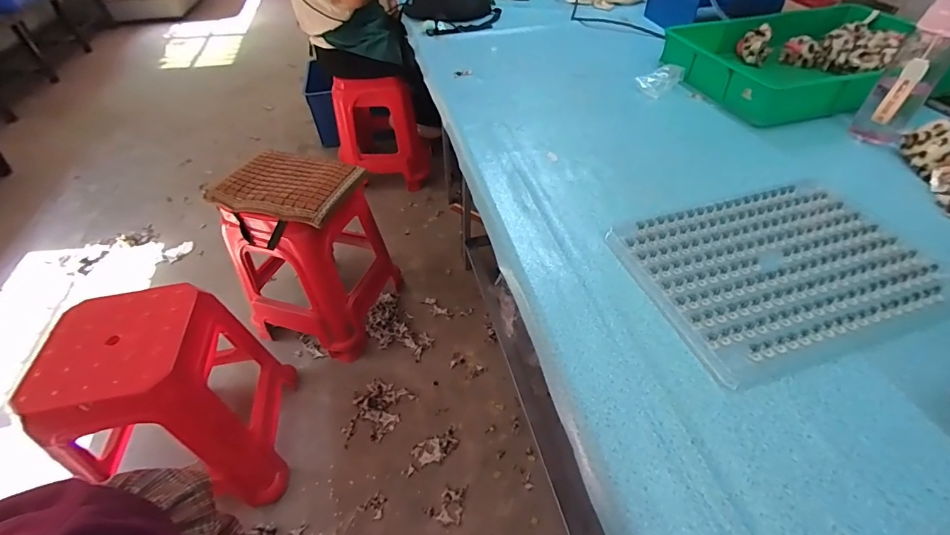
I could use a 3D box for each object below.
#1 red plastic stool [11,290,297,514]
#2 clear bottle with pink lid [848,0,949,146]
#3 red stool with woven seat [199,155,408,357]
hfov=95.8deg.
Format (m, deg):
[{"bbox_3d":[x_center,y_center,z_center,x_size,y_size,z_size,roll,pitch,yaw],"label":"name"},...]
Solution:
[{"bbox_3d":[-0.695,0.319,1.033,0.350,0.475,0.357,-7,46,-2],"label":"red plastic stool"},{"bbox_3d":[0.720,-0.320,0.702,0.076,0.216,0.070,33,57,30],"label":"clear bottle with pink lid"},{"bbox_3d":[-0.488,-0.033,1.322,0.334,0.550,0.362,14,48,15],"label":"red stool with woven seat"}]

